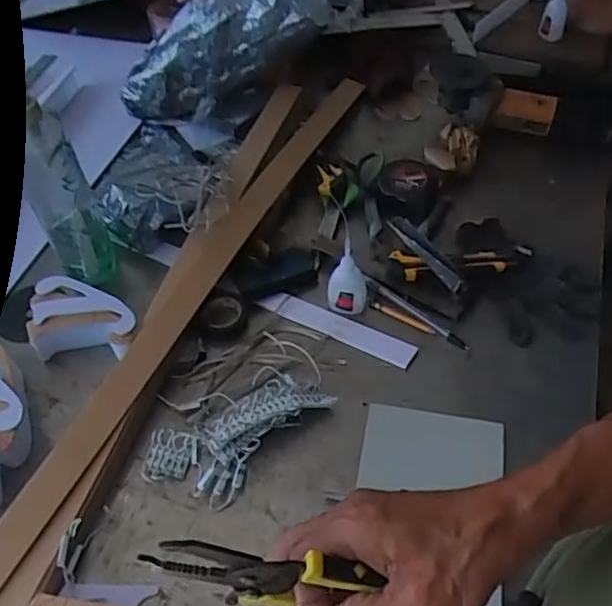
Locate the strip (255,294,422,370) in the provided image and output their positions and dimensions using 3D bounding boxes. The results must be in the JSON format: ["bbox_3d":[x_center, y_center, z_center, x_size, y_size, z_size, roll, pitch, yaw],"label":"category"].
[{"bbox_3d":[0.035,0.027,0.725,0.192,0.005,0.030,23,65,18],"label":"strip"}]

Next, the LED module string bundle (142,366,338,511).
[{"bbox_3d":[-0.071,0.128,0.631,0.183,0.033,0.098,-37,56,-24],"label":"LED module string bundle"}]

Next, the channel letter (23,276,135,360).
[{"bbox_3d":[-0.255,0.024,0.719,0.131,0.052,0.092,3,50,8],"label":"channel letter"}]

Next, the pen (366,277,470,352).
[{"bbox_3d":[0.129,0.012,0.724,0.144,0.014,0.013,33,59,28],"label":"pen"}]

